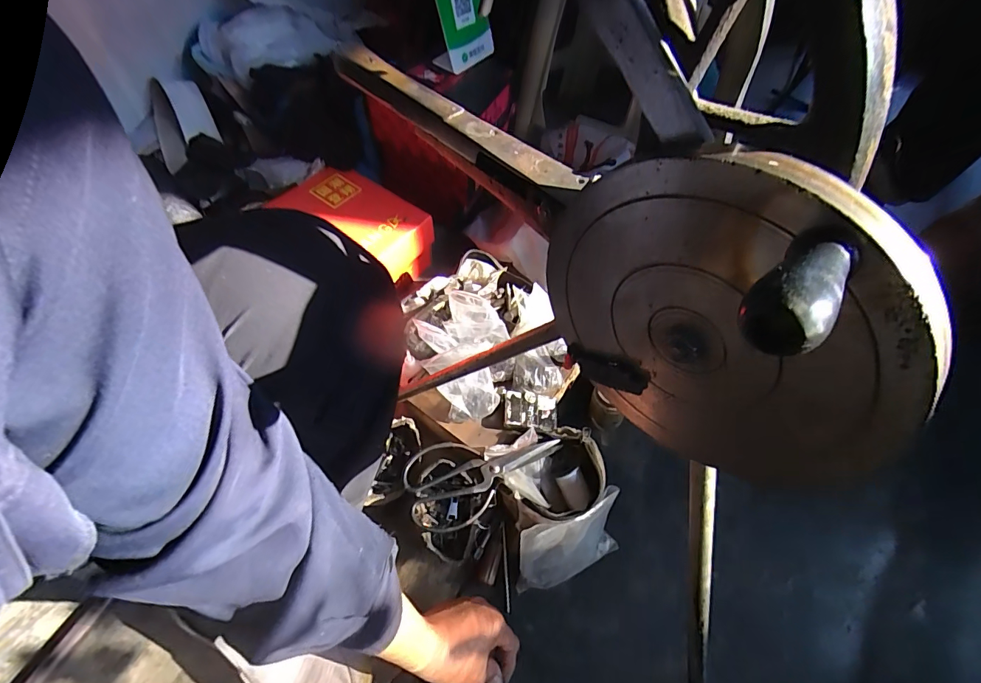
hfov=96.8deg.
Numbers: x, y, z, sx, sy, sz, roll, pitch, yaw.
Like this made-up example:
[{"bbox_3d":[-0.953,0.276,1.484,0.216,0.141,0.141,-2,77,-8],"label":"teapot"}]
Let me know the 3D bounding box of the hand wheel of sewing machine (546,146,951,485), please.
[{"bbox_3d":[0.085,0.005,0.204,0.058,0.180,0.178,-35,90,-25],"label":"hand wheel of sewing machine"}]

